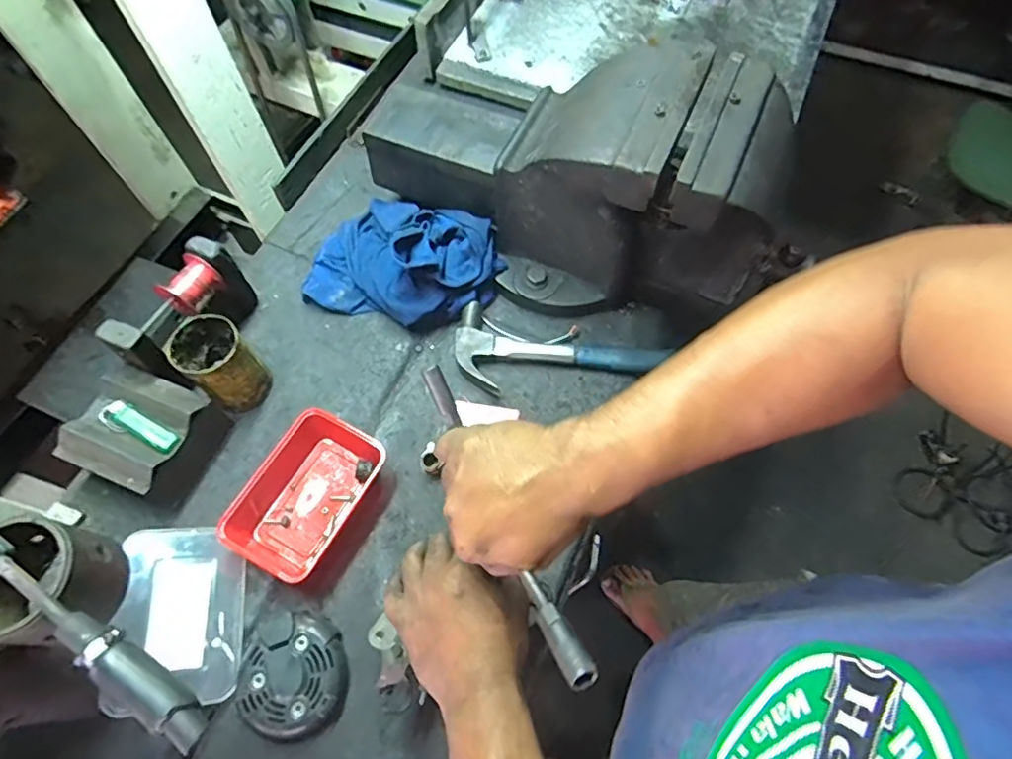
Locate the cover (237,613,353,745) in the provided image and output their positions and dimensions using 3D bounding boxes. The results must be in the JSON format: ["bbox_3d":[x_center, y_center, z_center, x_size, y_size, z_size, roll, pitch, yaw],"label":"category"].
[{"bbox_3d":[-0.217,0.308,0.594,0.105,0.040,0.116,14,65,7],"label":"cover"}]

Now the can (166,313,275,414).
[{"bbox_3d":[-0.343,-0.018,0.691,0.077,0.118,0.074,0,64,1],"label":"can"}]

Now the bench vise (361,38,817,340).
[{"bbox_3d":[0.071,-0.251,0.698,0.525,0.250,0.208,15,65,8],"label":"bench vise"}]

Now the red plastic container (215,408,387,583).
[{"bbox_3d":[-0.230,0.130,0.653,0.118,0.061,0.172,26,67,13],"label":"red plastic container"}]

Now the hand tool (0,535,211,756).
[{"bbox_3d":[-0.313,0.164,0.401,0.264,0.028,0.029,31,68,15],"label":"hand tool"}]

